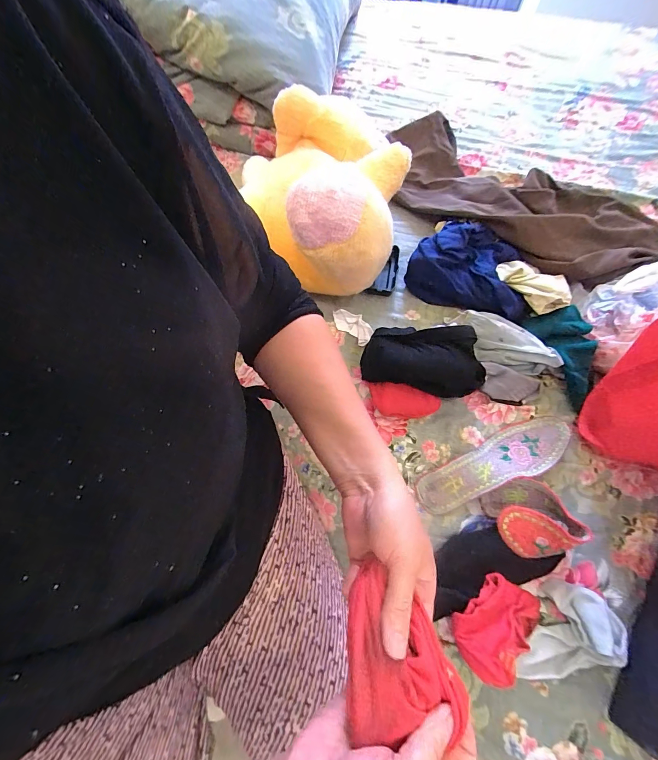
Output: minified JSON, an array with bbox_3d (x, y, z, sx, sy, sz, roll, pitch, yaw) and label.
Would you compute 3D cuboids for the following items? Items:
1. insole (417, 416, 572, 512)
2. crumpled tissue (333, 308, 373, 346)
[{"bbox_3d":[0.231,0.114,0.460,0.231,0.031,0.064,-22,69,-10],"label":"insole"},{"bbox_3d":[0.042,-0.091,0.554,0.076,0.014,0.040,42,72,15],"label":"crumpled tissue"}]

